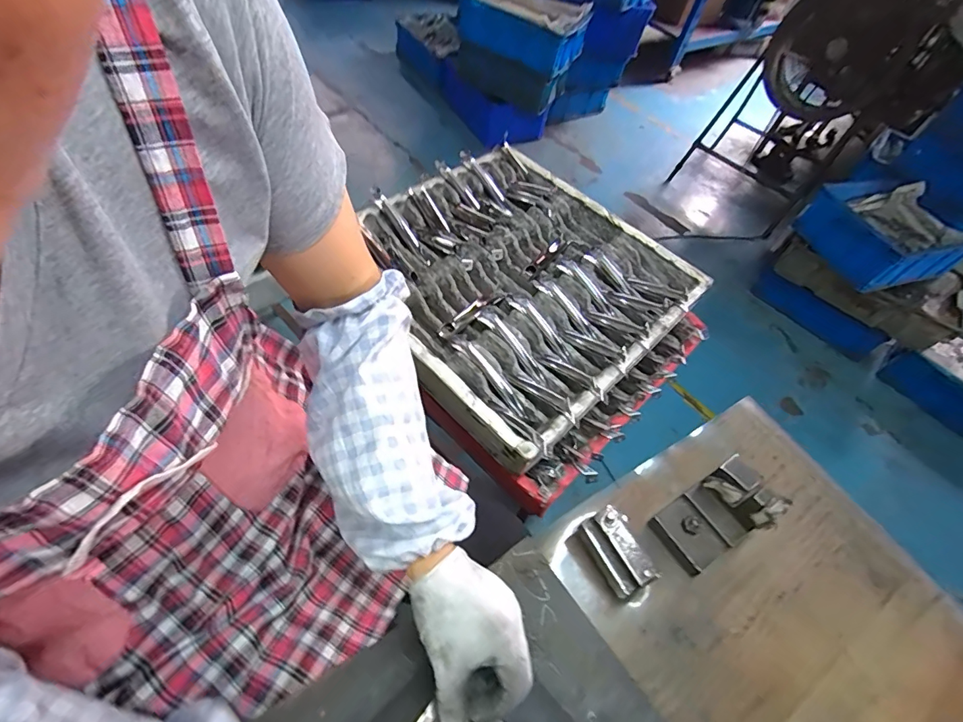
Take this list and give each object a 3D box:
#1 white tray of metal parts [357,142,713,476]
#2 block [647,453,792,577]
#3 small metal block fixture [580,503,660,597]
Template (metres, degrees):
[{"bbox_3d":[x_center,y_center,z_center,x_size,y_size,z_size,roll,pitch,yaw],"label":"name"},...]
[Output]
[{"bbox_3d":[0.066,-0.153,0.849,0.564,0.064,0.549,41,60,18],"label":"white tray of metal parts"},{"bbox_3d":[0.230,0.151,0.455,0.094,0.072,0.066,-25,62,-25],"label":"block"},{"bbox_3d":[0.123,0.180,0.432,0.035,0.051,0.069,-19,61,-20],"label":"small metal block fixture"}]

